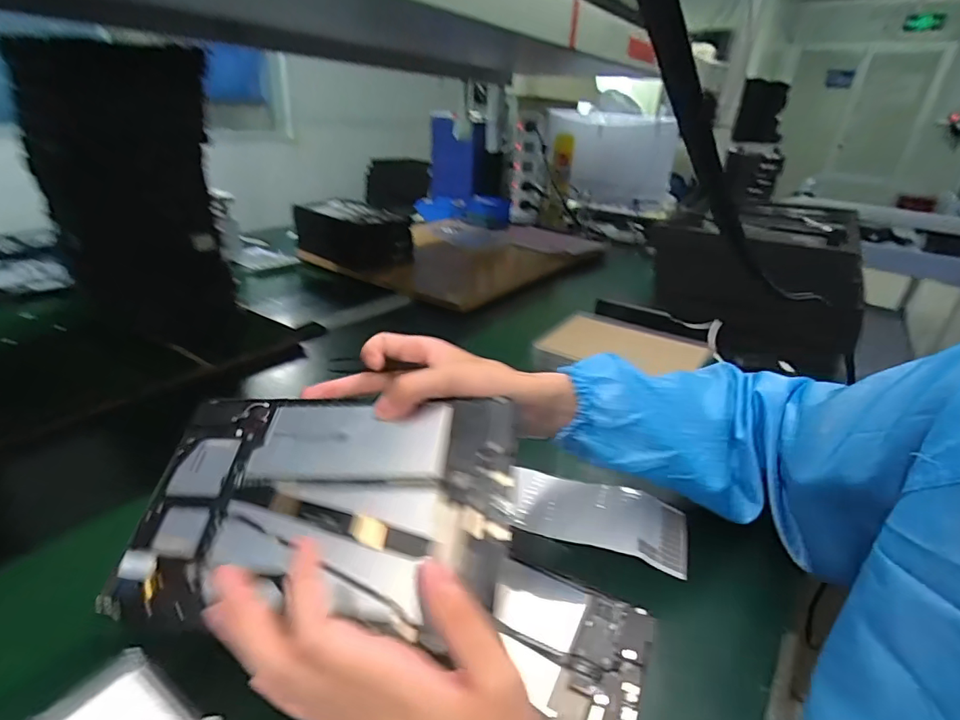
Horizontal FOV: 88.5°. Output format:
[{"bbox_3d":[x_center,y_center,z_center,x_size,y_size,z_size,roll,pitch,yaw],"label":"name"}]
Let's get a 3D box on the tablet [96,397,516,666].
[{"bbox_3d":[-0.102,0.088,0.311,0.241,0.007,0.145,-1,53,12],"label":"tablet"}]

